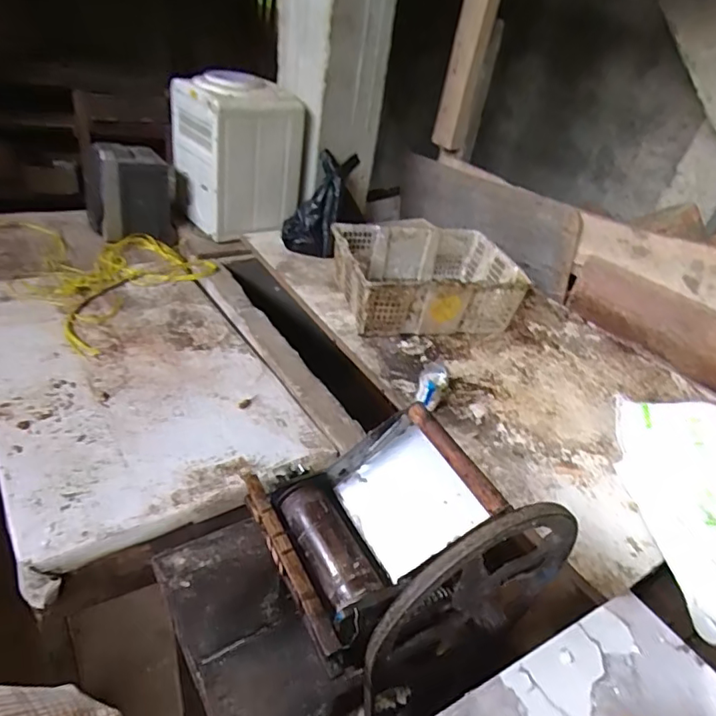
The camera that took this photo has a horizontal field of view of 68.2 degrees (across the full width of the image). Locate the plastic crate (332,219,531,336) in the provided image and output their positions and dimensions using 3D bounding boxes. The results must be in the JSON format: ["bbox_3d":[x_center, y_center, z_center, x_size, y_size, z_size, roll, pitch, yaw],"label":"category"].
[{"bbox_3d":[0.179,-0.222,1.479,0.474,0.165,0.341,-3,37,-19],"label":"plastic crate"}]

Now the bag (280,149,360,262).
[{"bbox_3d":[-0.114,-0.492,1.651,0.189,0.346,0.118,20,-3,18],"label":"bag"}]

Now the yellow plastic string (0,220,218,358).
[{"bbox_3d":[-0.744,-0.293,1.511,0.808,0.052,0.486,32,40,29],"label":"yellow plastic string"}]

